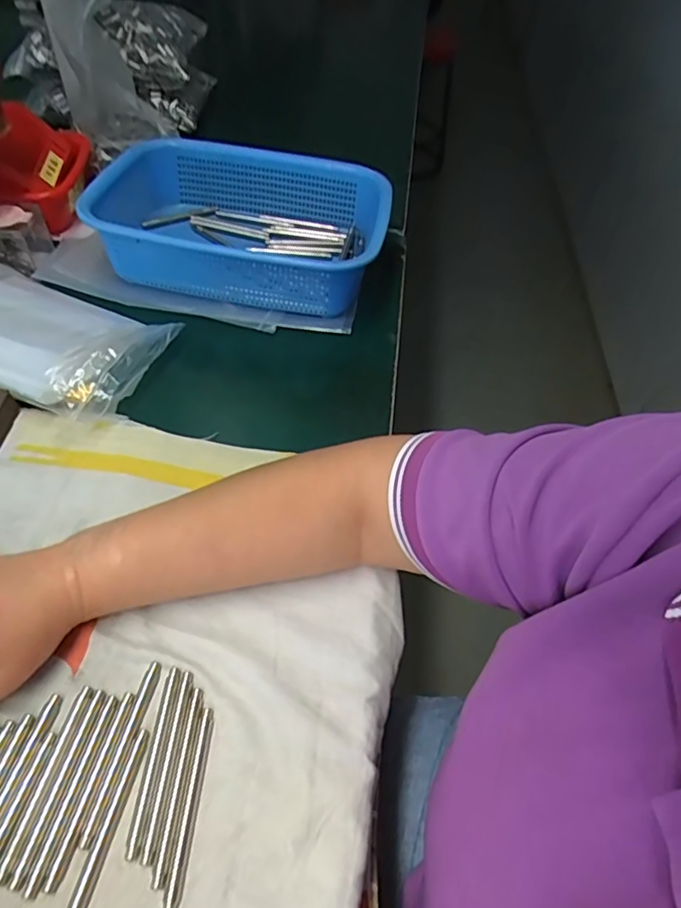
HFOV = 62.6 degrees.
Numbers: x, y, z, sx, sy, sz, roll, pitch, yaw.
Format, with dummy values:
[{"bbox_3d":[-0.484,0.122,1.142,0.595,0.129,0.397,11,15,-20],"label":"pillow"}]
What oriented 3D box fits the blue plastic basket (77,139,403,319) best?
[{"bbox_3d":[-0.108,-0.242,0.585,0.293,0.072,0.206,12,51,5],"label":"blue plastic basket"}]

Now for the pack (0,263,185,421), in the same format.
[{"bbox_3d":[-0.268,-0.112,0.496,0.225,0.038,0.145,19,52,11],"label":"pack"}]

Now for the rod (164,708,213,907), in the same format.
[{"bbox_3d":[-0.079,0.187,0.298,0.008,0.004,0.093,5,51,-1],"label":"rod"}]

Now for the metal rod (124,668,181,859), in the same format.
[{"bbox_3d":[-0.103,0.167,0.311,0.009,0.004,0.094,5,51,-1],"label":"metal rod"}]

